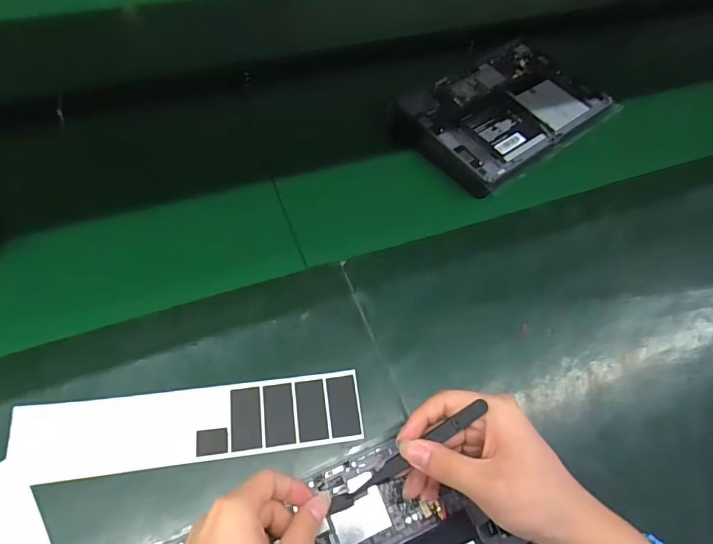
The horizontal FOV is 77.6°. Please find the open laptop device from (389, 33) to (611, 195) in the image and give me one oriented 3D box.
[{"bbox_3d":[0.192,-0.205,0.565,0.250,0.038,0.162,-32,68,-23],"label":"open laptop device"}]

